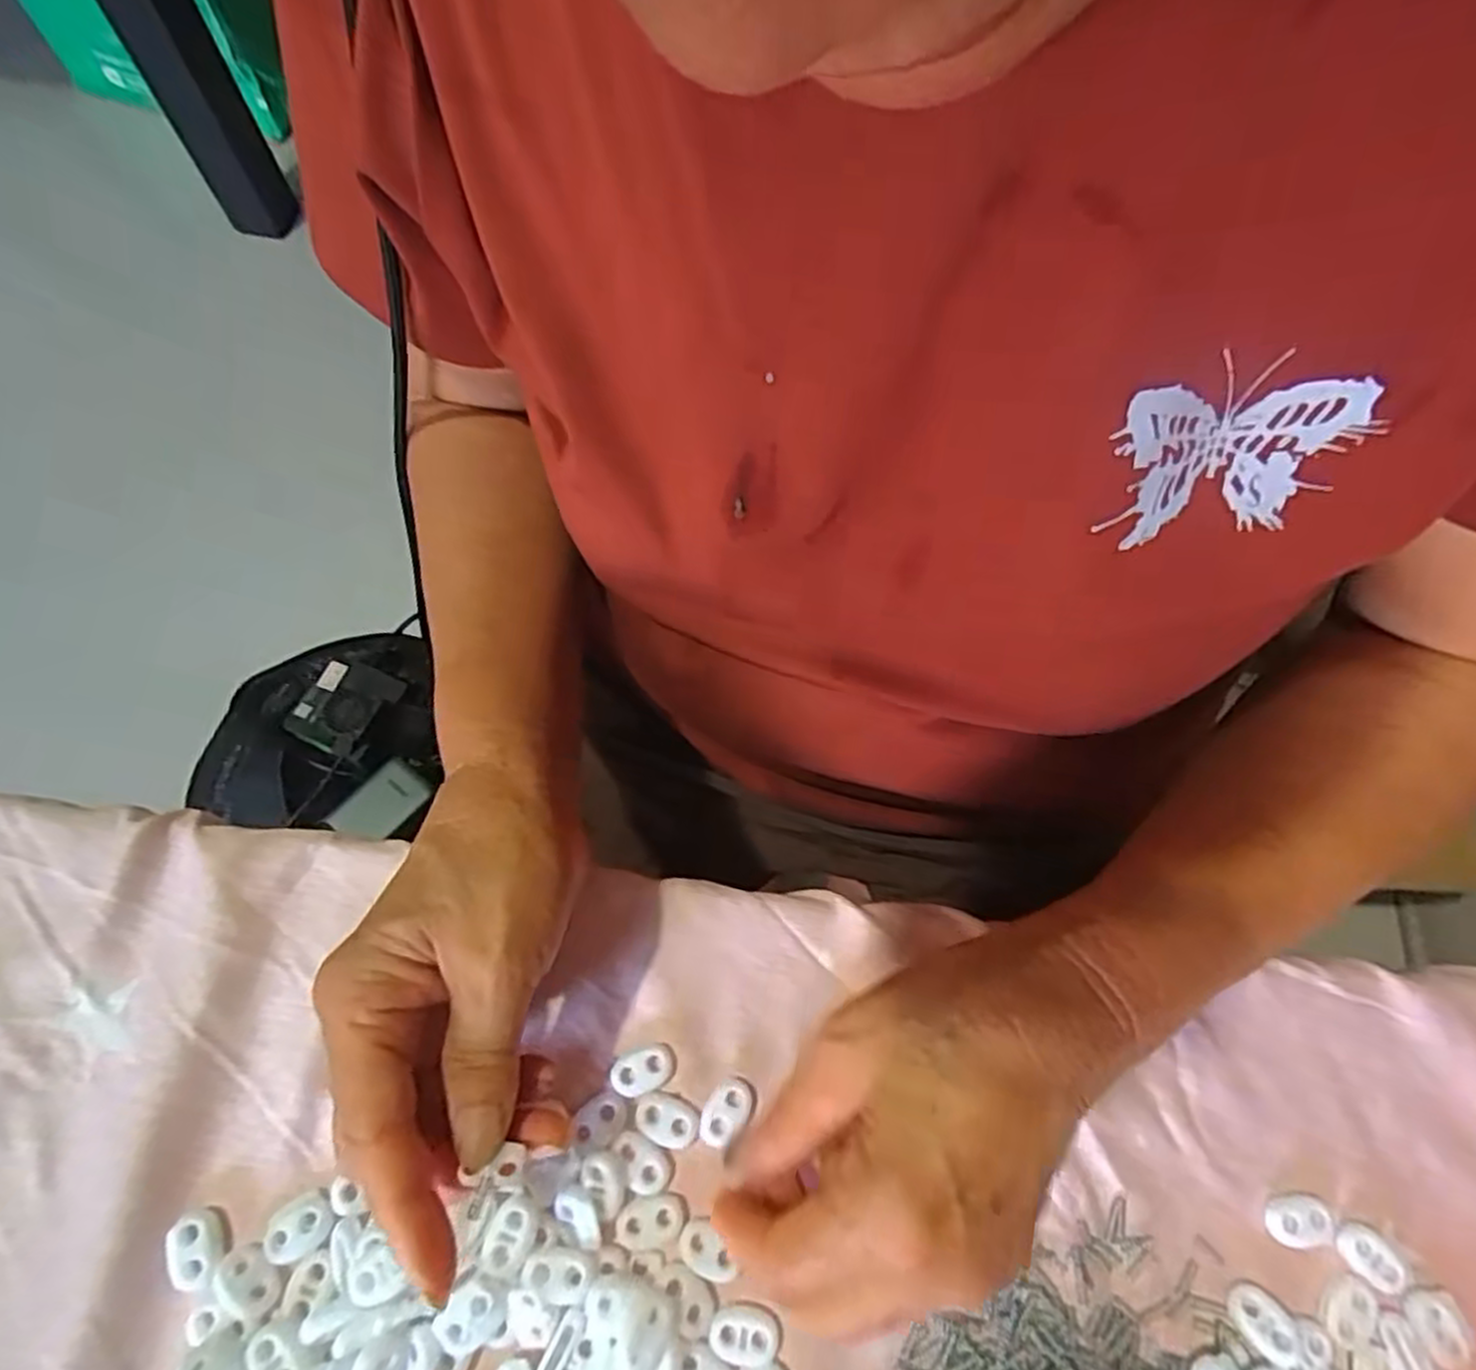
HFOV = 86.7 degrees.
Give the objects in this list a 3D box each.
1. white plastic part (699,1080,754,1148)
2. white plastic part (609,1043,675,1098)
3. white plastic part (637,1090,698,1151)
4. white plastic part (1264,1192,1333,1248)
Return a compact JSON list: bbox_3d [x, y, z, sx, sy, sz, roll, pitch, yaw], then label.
[{"bbox_3d":[-0.005,0.154,0.281,0.013,0.005,0.022,39,71,13],"label":"white plastic part"},{"bbox_3d":[-0.035,0.141,0.285,0.023,0.005,0.015,-21,70,-11],"label":"white plastic part"},{"bbox_3d":[-0.025,0.154,0.276,0.022,0.004,0.015,19,68,5],"label":"white plastic part"},{"bbox_3d":[0.196,0.188,0.274,0.020,0.008,0.014,-12,68,-8],"label":"white plastic part"}]

